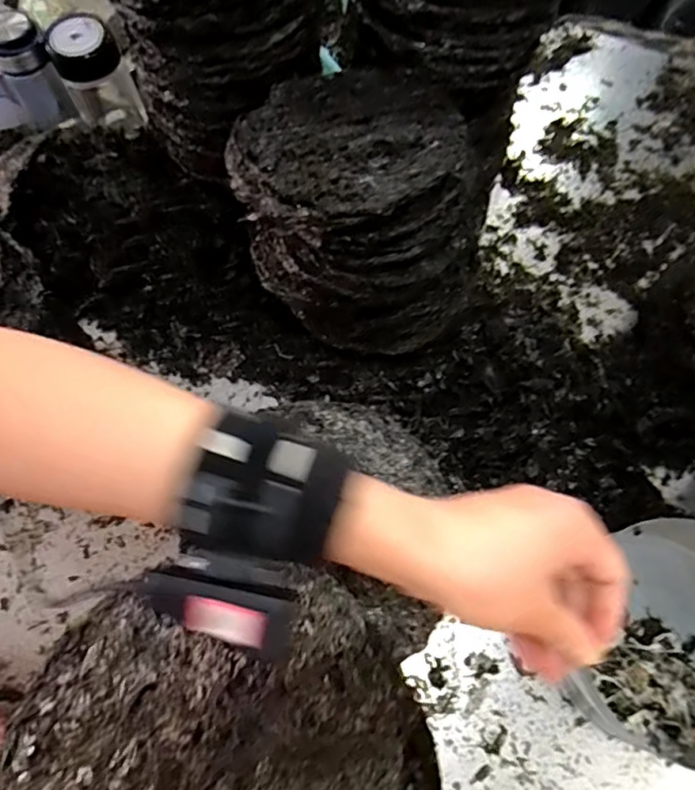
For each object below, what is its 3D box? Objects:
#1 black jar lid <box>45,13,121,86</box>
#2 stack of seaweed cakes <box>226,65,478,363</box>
[{"bbox_3d":[-0.306,-0.402,0.628,0.073,0.042,0.072,-1,69,2],"label":"black jar lid"},{"bbox_3d":[0.013,-0.186,0.574,0.221,0.201,0.236,-35,71,-11],"label":"stack of seaweed cakes"}]

